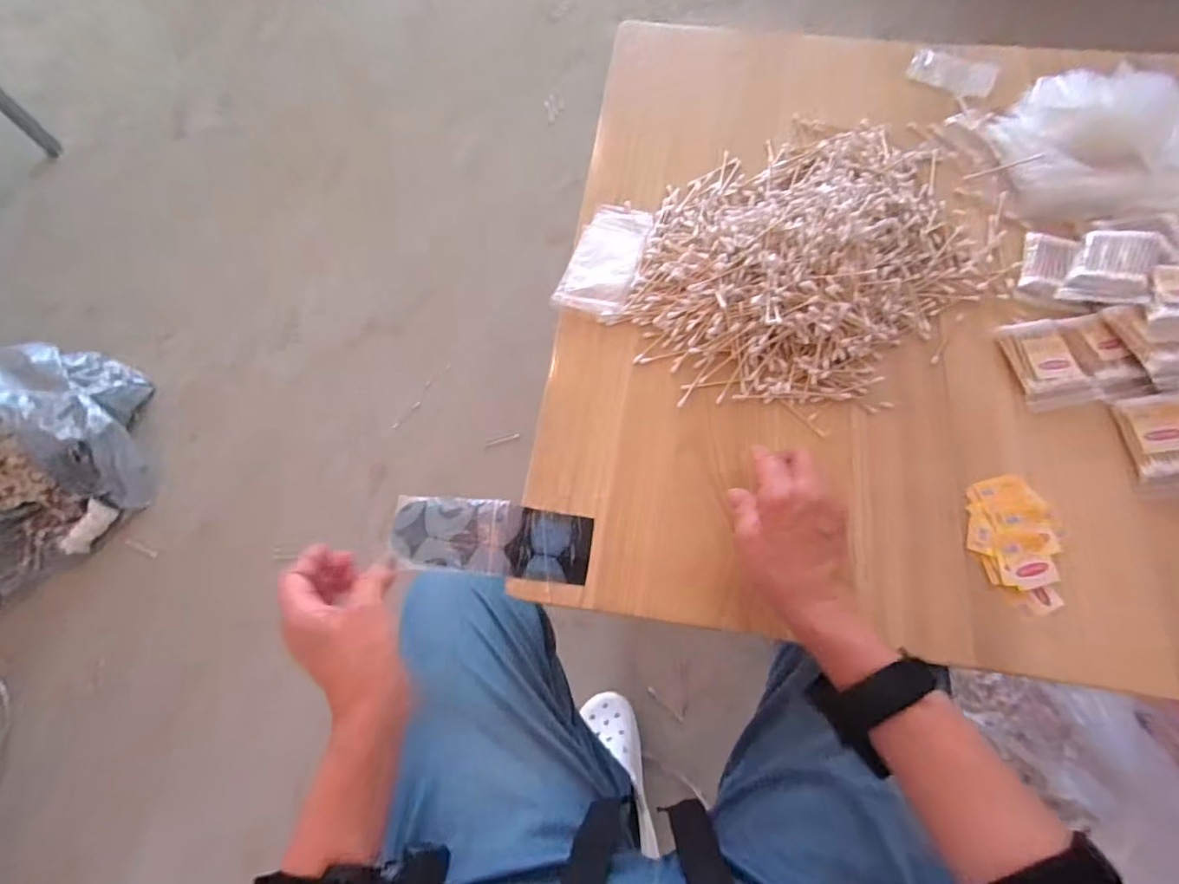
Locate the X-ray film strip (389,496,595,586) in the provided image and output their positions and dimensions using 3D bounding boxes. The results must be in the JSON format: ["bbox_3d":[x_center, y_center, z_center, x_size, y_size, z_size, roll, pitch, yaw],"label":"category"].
[{"bbox_3d":[-0.087,0.085,0.469,0.174,0.010,0.064,5,69,2],"label":"X-ray film strip"}]

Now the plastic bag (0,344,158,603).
[{"bbox_3d":[-1.079,0.034,0.969,0.435,0.163,0.415,-31,71,-10],"label":"plastic bag"}]

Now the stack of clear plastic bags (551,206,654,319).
[{"bbox_3d":[0.019,-0.201,0.575,0.075,0.009,0.148,16,70,8],"label":"stack of clear plastic bags"}]

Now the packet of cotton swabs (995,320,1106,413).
[{"bbox_3d":[0.440,-0.075,0.509,0.062,0.020,0.090,-7,69,-1],"label":"packet of cotton swabs"}]

